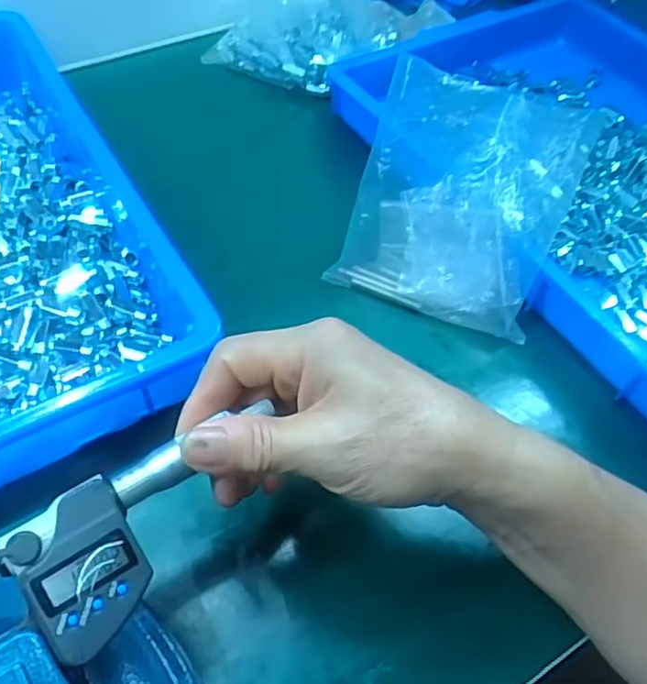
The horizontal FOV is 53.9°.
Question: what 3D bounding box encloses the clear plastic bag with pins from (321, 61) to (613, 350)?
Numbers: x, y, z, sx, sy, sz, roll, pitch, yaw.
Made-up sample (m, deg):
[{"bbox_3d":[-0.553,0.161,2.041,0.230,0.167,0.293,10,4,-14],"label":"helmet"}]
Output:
[{"bbox_3d":[0.089,-0.089,0.412,0.128,0.147,0.026,18,16,6],"label":"clear plastic bag with pins"}]

